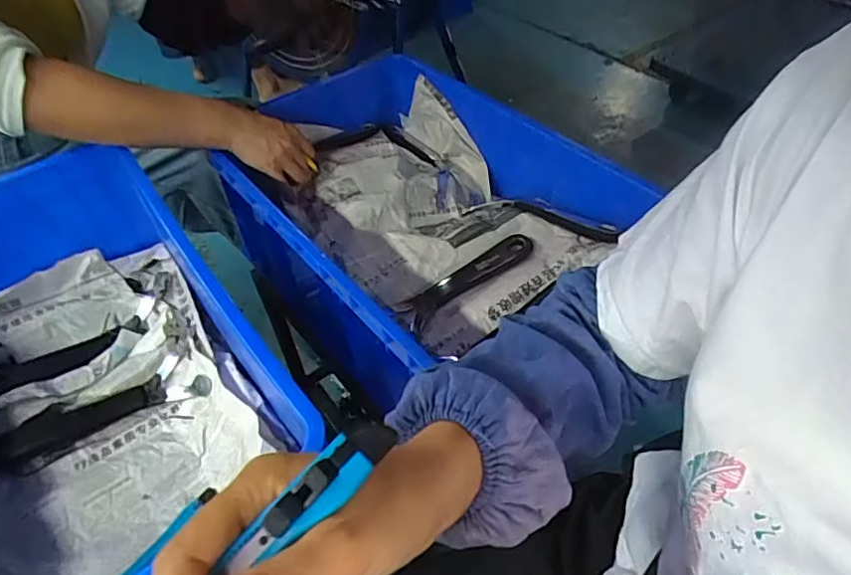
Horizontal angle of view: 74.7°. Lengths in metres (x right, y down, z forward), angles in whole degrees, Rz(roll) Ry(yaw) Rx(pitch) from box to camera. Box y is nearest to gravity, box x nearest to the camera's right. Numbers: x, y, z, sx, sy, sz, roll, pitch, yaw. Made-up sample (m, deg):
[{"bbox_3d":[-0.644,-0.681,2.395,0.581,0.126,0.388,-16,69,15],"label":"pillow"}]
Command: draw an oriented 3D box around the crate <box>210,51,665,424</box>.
[{"bbox_3d":[-0.028,-0.121,0.719,0.342,0.122,0.501,-33,55,-24],"label":"crate"}]

